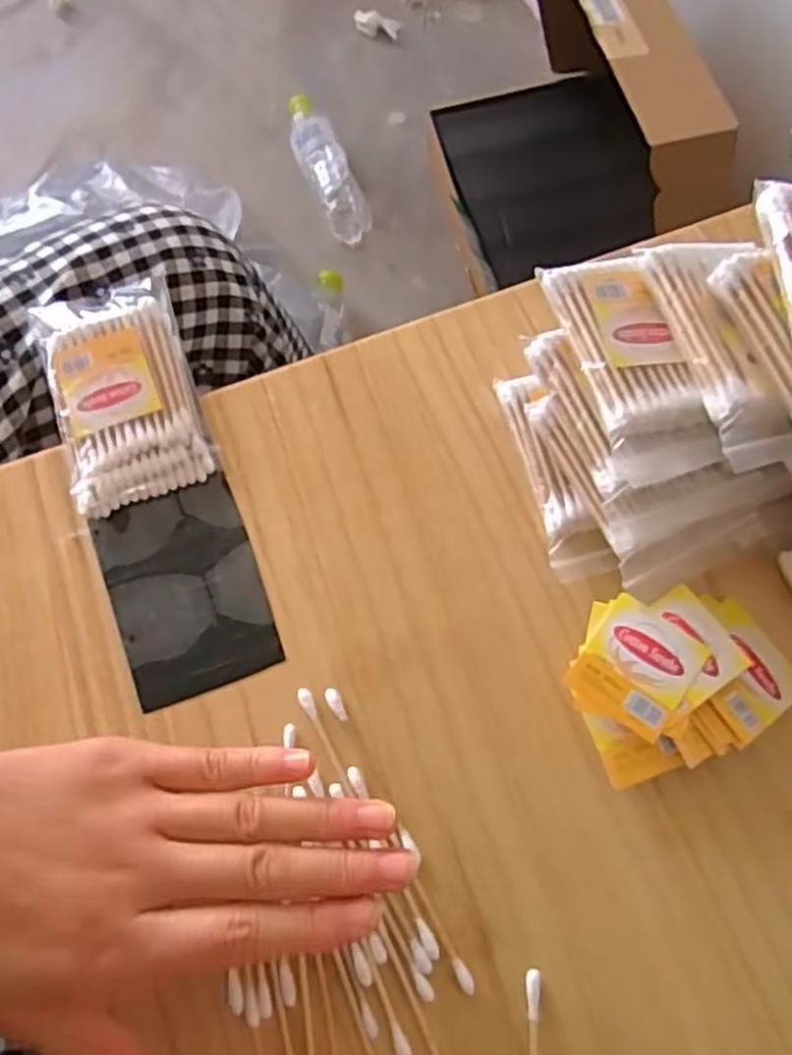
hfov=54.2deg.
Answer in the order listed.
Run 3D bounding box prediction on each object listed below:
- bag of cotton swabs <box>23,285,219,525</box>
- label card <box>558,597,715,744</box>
[{"bbox_3d":[-0.123,-0.061,0.347,0.061,0.016,0.103,-21,72,-5],"label":"bag of cotton swabs"},{"bbox_3d":[0.090,0.053,0.292,0.038,0.004,0.043,33,77,13],"label":"label card"}]

